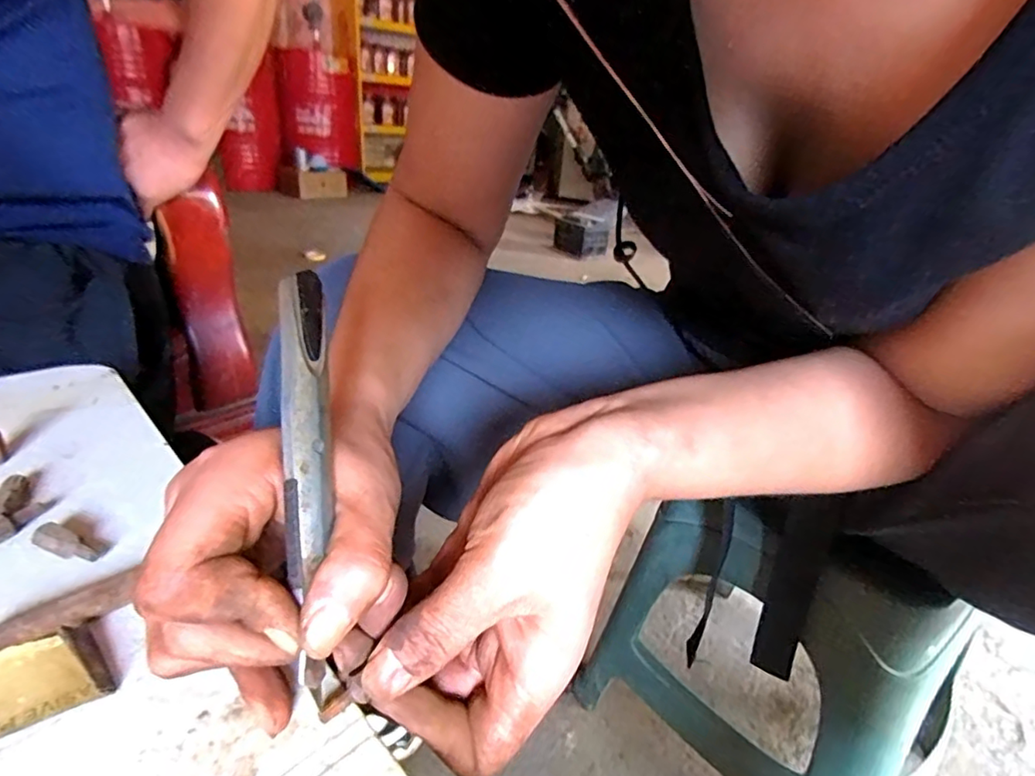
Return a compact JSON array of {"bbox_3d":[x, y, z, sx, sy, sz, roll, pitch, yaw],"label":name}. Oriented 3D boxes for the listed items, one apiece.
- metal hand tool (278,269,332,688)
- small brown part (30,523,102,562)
[{"bbox_3d":[-0.072,0.024,0.191,0.014,0.011,0.137,-4,74,-10],"label":"metal hand tool"},{"bbox_3d":[-0.184,0.065,0.230,0.028,0.010,0.009,21,33,5],"label":"small brown part"}]

